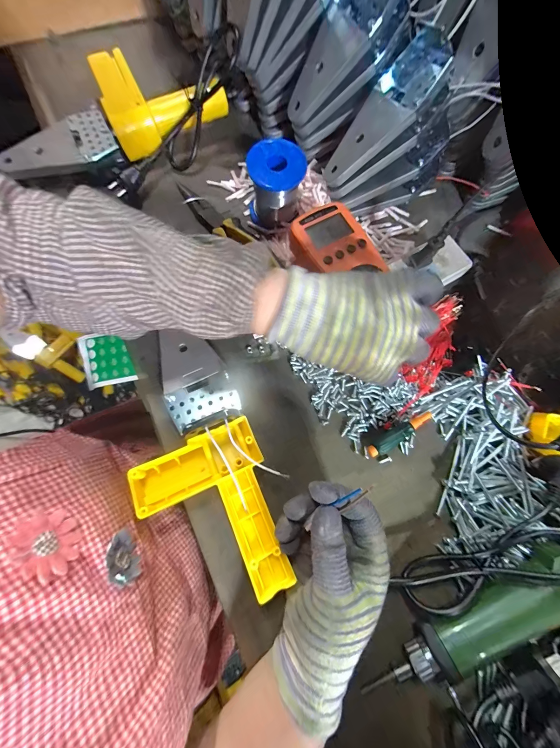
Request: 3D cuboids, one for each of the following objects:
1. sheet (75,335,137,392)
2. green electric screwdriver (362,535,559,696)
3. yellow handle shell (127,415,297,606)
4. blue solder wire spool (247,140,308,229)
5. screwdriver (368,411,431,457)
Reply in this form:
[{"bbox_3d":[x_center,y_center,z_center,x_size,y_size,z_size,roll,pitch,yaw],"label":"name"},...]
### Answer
[{"bbox_3d":[-0.190,-0.015,0.288,0.061,0.004,0.057,-12,84,6],"label":"sheet"},{"bbox_3d":[0.182,0.203,0.220,0.238,0.053,0.046,-31,80,-9],"label":"green electric screwdriver"},{"bbox_3d":[-0.058,0.126,0.238,0.111,0.043,0.140,-24,79,-8],"label":"yellow handle shell"},{"bbox_3d":[-0.005,-0.210,0.297,0.059,0.064,0.052,-1,77,-3],"label":"blue solder wire spool"},{"bbox_3d":[0.124,0.062,0.273,0.073,0.013,0.016,-32,80,-10],"label":"screwdriver"}]

